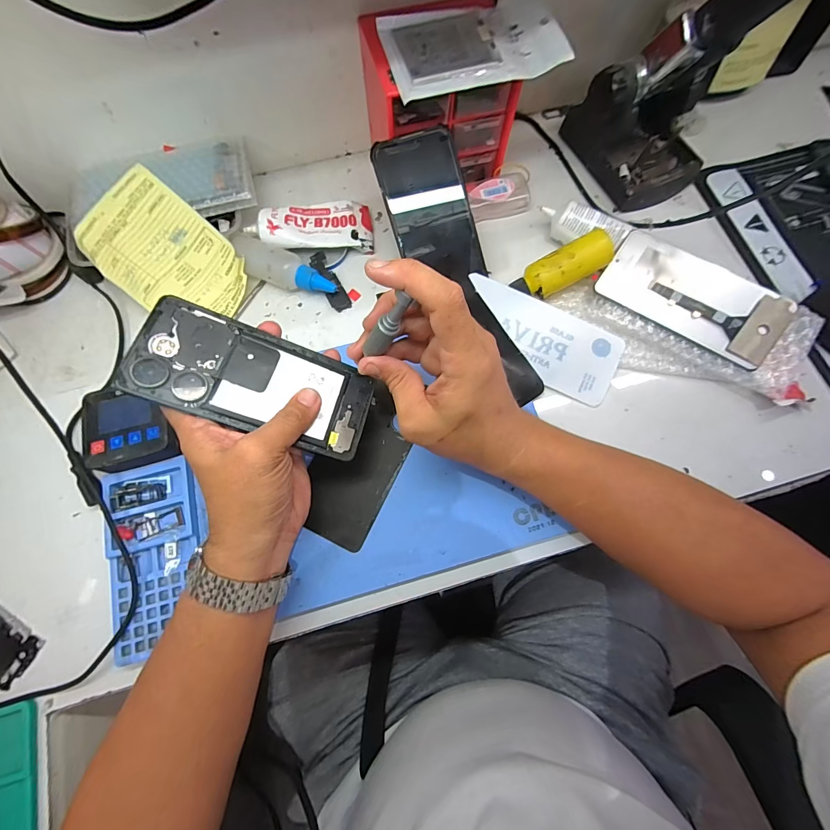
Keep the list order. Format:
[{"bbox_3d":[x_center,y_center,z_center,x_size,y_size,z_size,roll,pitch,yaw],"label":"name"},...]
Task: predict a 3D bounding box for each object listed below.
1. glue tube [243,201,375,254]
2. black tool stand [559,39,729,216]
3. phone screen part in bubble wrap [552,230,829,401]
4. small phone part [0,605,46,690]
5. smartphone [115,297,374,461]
[{"bbox_3d":[-0.110,-0.197,0.400,0.125,0.035,0.058,-8,74,-2],"label":"glue tube"},{"bbox_3d":[0.240,-0.310,0.394,0.111,0.100,0.143,-37,77,-10],"label":"black tool stand"},{"bbox_3d":[0.258,-0.088,0.355,0.222,0.014,0.117,32,93,11],"label":"phone screen part in bubble wrap"},{"bbox_3d":[-0.335,0.183,0.302,0.065,0.004,0.042,30,76,9],"label":"small phone part"},{"bbox_3d":[-0.112,-0.024,0.276,0.159,0.004,0.075,21,68,-17],"label":"smartphone"}]

